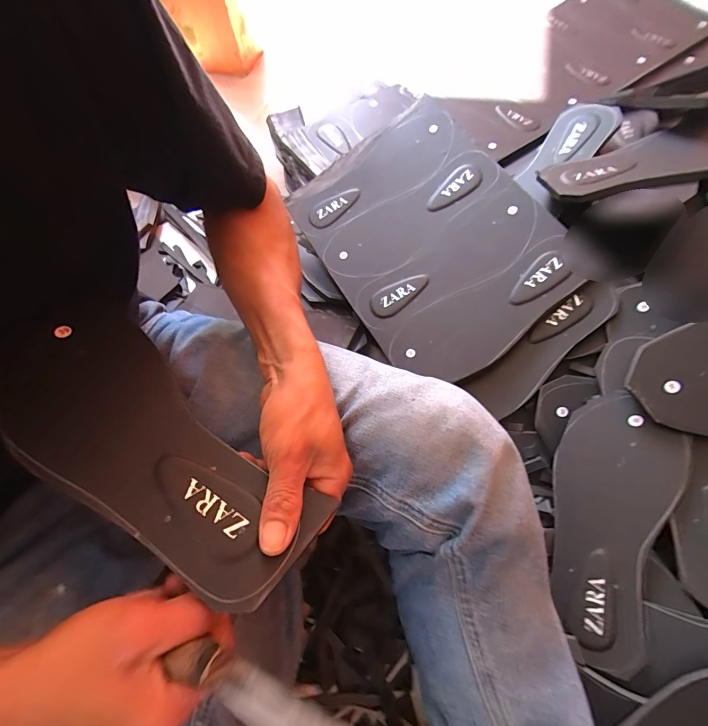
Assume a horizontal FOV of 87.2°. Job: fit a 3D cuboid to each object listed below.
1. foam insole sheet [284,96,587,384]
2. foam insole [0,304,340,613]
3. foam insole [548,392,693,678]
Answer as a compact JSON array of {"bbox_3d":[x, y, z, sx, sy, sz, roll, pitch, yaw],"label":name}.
[{"bbox_3d":[0.091,-0.166,0.488,0.256,0.013,0.356,-35,72,7],"label":"foam insole sheet"},{"bbox_3d":[-0.137,0.052,0.240,0.240,0.007,0.098,38,59,13],"label":"foam insole"},{"bbox_3d":[0.239,0.150,0.357,0.097,0.008,0.232,14,79,41],"label":"foam insole"}]

